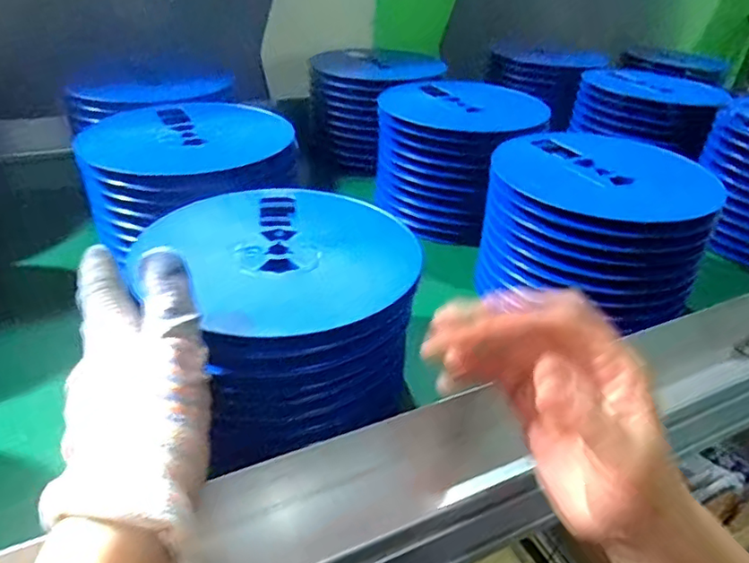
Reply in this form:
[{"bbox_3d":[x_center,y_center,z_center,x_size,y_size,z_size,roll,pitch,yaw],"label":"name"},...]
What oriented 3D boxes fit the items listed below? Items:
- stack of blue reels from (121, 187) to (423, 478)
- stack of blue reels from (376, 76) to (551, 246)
[{"bbox_3d":[-0.060,0.011,0.382,0.150,0.084,0.170,-16,39,-32],"label":"stack of blue reels"},{"bbox_3d":[0.084,-0.138,0.631,0.155,0.116,0.178,18,34,16],"label":"stack of blue reels"}]

